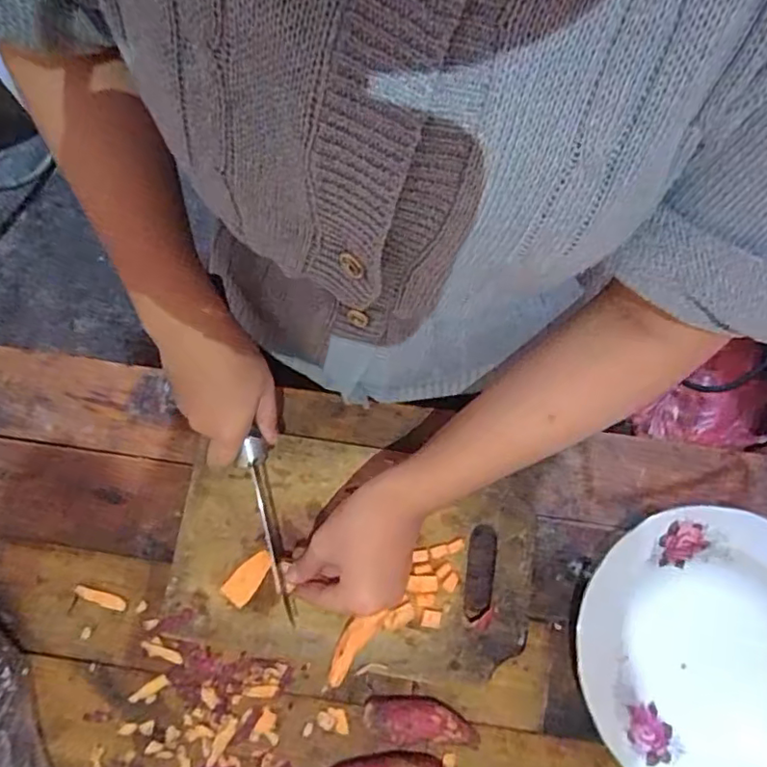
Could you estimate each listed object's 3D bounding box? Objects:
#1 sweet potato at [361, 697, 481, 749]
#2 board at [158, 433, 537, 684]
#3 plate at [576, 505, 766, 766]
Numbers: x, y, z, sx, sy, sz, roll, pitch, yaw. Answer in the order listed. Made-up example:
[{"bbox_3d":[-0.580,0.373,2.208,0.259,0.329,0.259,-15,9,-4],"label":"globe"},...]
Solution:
[{"bbox_3d":[0.032,0.266,0.458,0.092,0.027,0.032,10,74,3],"label":"sweet potato"},{"bbox_3d":[-0.026,0.145,0.492,0.298,0.014,0.179,9,74,3],"label":"board"},{"bbox_3d":[0.264,0.217,0.465,0.212,0.039,0.219,0,74,0],"label":"plate"}]

